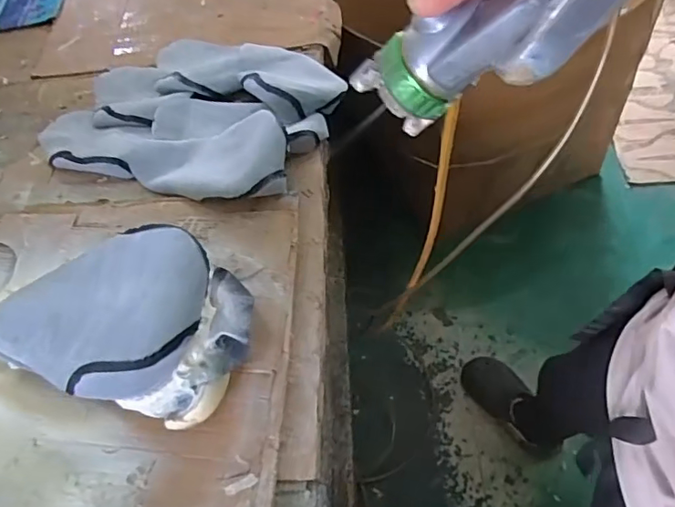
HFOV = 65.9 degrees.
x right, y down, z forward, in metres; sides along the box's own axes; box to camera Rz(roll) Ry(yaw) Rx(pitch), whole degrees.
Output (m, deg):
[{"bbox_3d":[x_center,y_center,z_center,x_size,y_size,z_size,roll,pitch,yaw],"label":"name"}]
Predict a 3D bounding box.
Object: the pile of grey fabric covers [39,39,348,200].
[{"bbox_3d":[-0.280,-0.296,0.985,0.576,0.146,0.453,17,57,17],"label":"pile of grey fabric covers"}]

